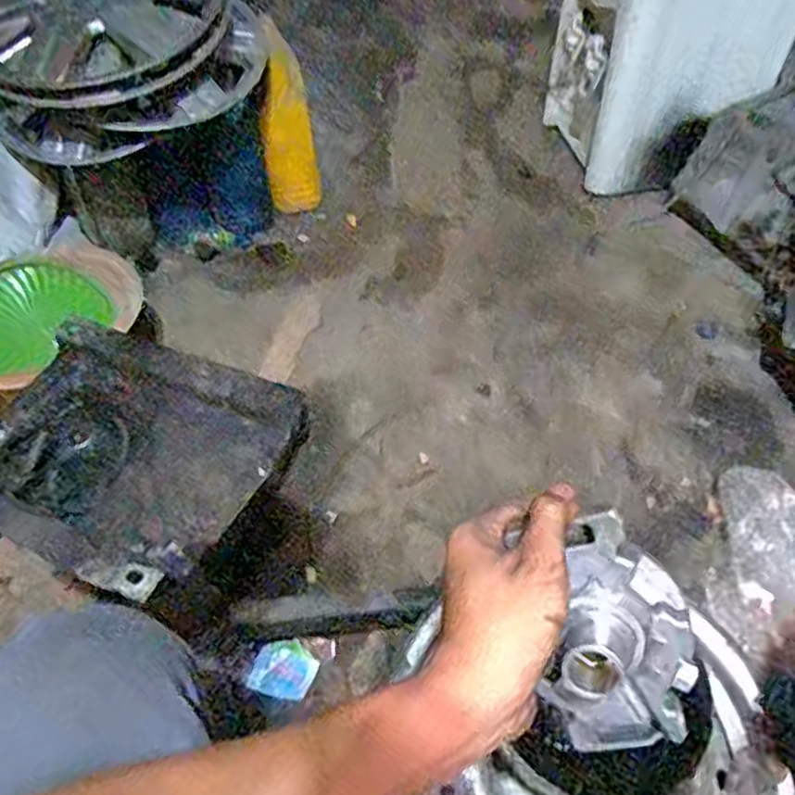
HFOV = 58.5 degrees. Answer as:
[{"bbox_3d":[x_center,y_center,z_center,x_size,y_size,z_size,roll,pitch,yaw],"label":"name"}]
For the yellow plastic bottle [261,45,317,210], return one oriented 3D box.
[{"bbox_3d":[-0.189,-0.446,1.236,0.091,0.266,0.080,-8,52,-7],"label":"yellow plastic bottle"}]

